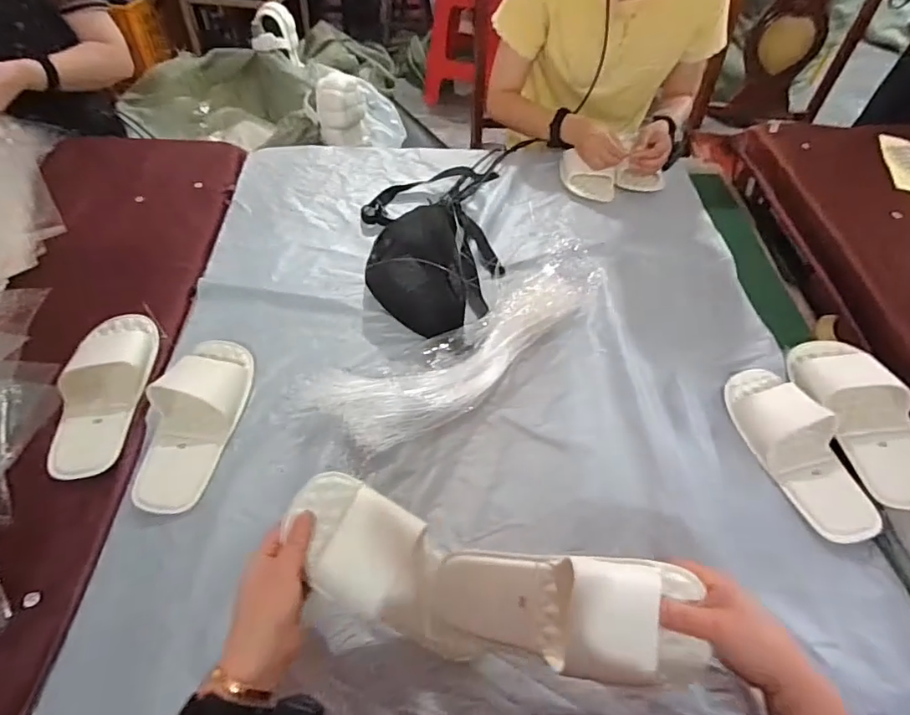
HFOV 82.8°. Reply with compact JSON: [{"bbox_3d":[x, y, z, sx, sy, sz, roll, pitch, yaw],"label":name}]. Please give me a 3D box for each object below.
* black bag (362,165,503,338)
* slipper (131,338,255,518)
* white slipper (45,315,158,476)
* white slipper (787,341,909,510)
[{"bbox_3d":[-0.037,-0.210,0.842,0.228,0.072,0.409,-1,53,-4],"label":"black bag"},{"bbox_3d":[-0.322,0.070,0.638,0.101,0.057,0.240,6,52,2],"label":"slipper"},{"bbox_3d":[-0.450,0.035,0.662,0.097,0.035,0.235,-8,53,-9],"label":"white slipper"},{"bbox_3d":[0.515,0.067,0.654,0.091,0.055,0.241,-4,53,-5],"label":"white slipper"}]

